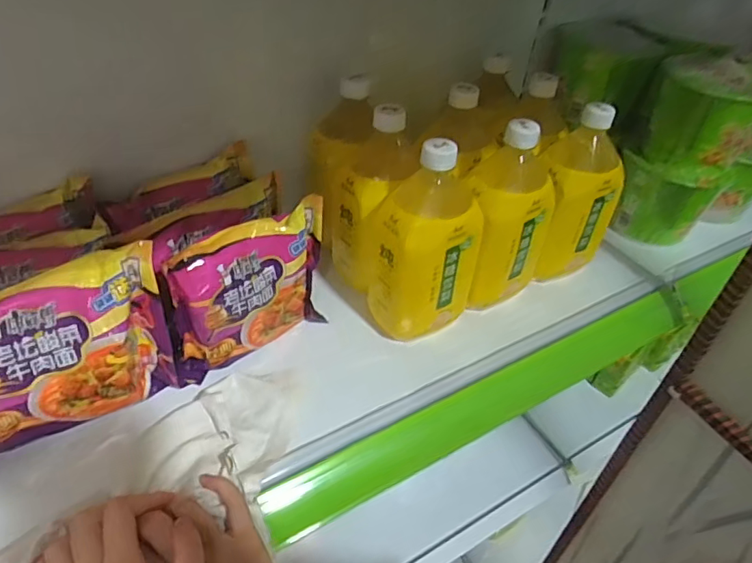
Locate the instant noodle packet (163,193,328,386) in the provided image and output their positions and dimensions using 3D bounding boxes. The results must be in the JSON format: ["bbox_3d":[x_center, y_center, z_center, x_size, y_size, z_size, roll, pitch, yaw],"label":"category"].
[{"bbox_3d":[-0.113,0.008,0.497,0.151,0.128,0.035,-27,49,-33],"label":"instant noodle packet"}]

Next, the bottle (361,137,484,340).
[{"bbox_3d":[0.048,-0.042,0.508,0.089,0.186,0.076,-17,45,-25],"label":"bottle"}]

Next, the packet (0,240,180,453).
[{"bbox_3d":[-0.249,0.055,0.430,0.153,0.132,0.045,-23,23,-34],"label":"packet"}]

